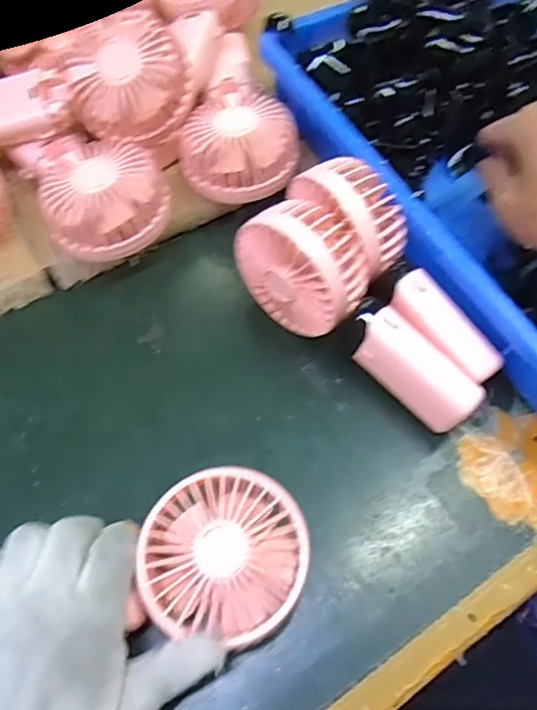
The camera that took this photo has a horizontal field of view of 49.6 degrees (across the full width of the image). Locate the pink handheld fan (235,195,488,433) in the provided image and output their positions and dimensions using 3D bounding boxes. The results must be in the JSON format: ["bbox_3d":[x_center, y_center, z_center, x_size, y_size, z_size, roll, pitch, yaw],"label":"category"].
[{"bbox_3d":[0.059,-0.026,0.381,0.182,0.088,0.050,44,67,7],"label":"pink handheld fan"}]

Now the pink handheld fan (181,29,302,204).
[{"bbox_3d":[-0.029,-0.202,0.472,0.088,0.041,0.176,-6,60,-6],"label":"pink handheld fan"}]

